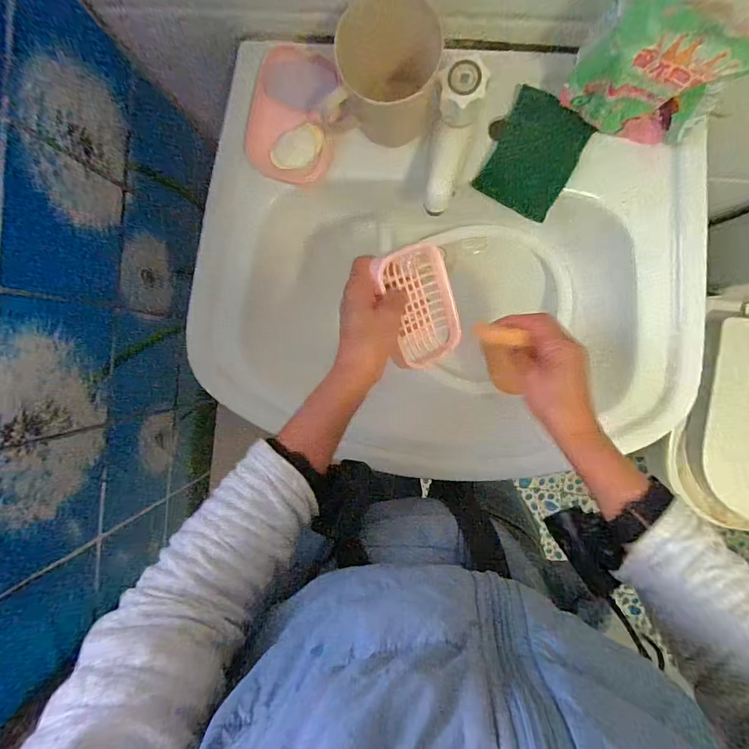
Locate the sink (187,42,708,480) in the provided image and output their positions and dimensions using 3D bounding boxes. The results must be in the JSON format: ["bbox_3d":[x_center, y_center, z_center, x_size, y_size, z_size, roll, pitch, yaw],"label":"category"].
[{"bbox_3d":[0.077,-0.115,0.506,0.563,0.170,0.442,5,94,5],"label":"sink"}]

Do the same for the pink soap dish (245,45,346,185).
[{"bbox_3d":[-0.085,-0.278,0.438,0.093,0.033,0.125,17,95,4],"label":"pink soap dish"}]

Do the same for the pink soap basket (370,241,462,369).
[{"bbox_3d":[0.046,-0.072,0.429,0.081,0.030,0.123,-24,108,-26],"label":"pink soap basket"}]

